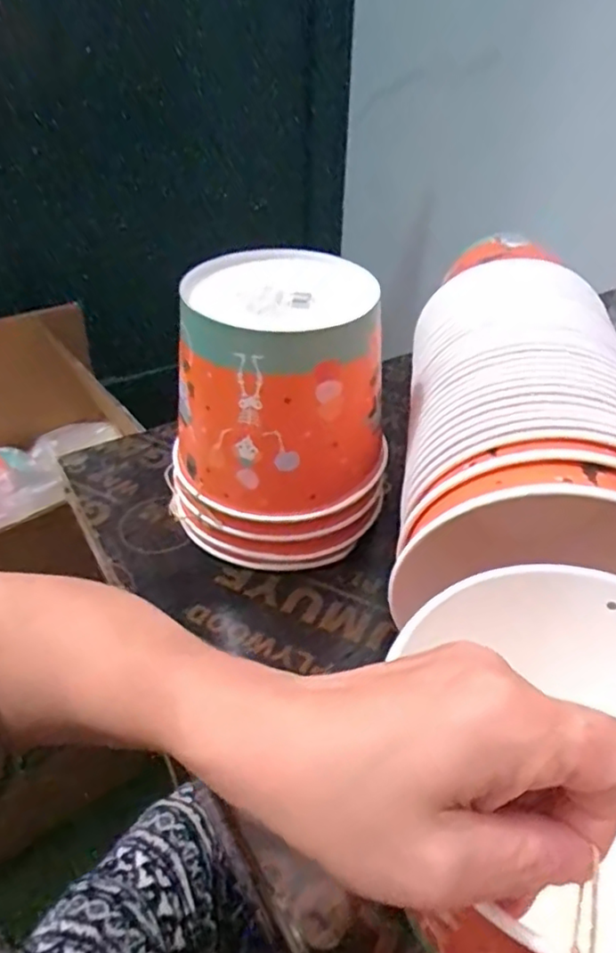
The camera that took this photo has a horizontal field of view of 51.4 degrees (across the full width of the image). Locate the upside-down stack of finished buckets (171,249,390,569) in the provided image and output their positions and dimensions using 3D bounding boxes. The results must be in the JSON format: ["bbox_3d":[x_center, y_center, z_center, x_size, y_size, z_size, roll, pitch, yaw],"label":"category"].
[{"bbox_3d":[-0.026,-0.044,0.475,0.152,0.190,0.141,-4,39,-8],"label":"upside-down stack of finished buckets"}]

